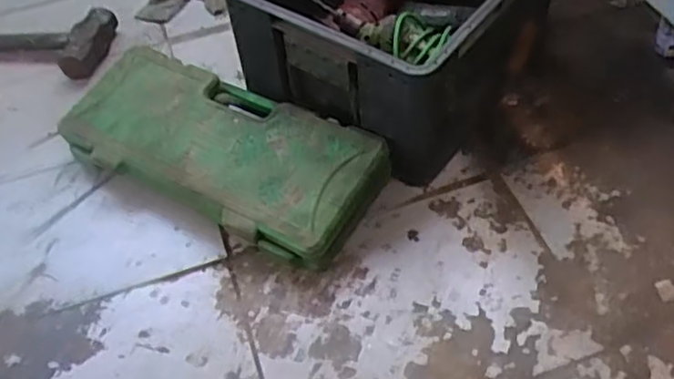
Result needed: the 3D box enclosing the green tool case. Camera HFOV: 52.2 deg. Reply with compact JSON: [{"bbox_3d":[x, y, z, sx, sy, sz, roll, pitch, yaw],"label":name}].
[{"bbox_3d":[-0.168,-0.053,0.981,0.451,0.110,0.196,21,55,22],"label":"green tool case"}]

